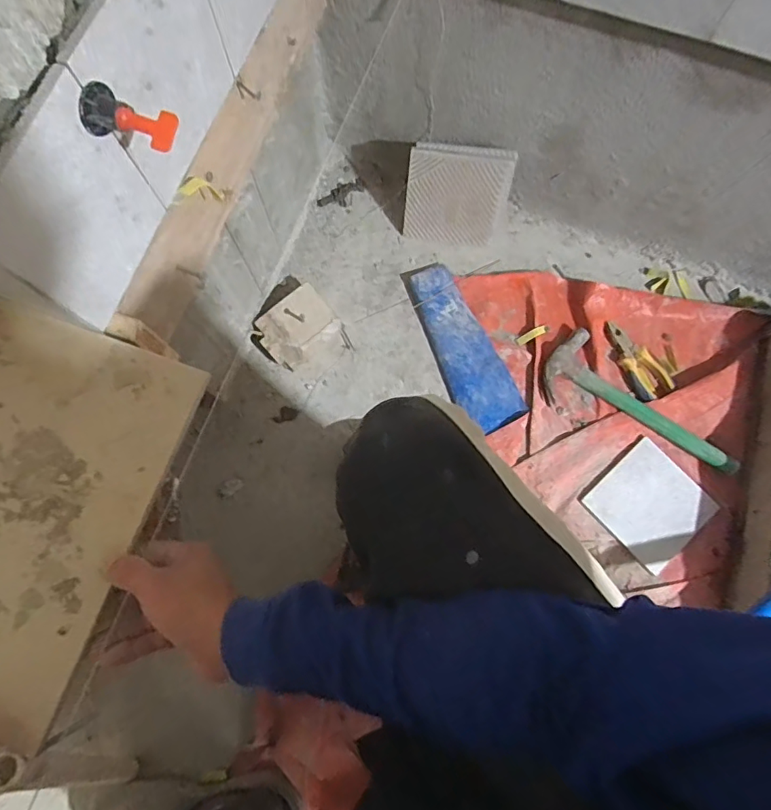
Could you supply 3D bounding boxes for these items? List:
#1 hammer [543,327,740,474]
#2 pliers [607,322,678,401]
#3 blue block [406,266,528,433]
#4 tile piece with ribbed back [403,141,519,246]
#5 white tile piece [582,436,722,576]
[{"bbox_3d":[0.399,0.003,0.794,0.313,0.028,0.119,31,79,6],"label":"hammer"},{"bbox_3d":[0.406,-0.077,0.805,0.064,0.017,0.132,-24,79,-6],"label":"pliers"},{"bbox_3d":[0.123,-0.095,0.815,0.093,0.018,0.280,-25,79,-6],"label":"blue block"},{"bbox_3d":[0.112,-0.330,0.800,0.152,0.154,0.019,7,52,0],"label":"tile piece with ribbed back"},{"bbox_3d":[0.407,0.153,0.775,0.148,0.010,0.149,-41,81,-9],"label":"white tile piece"}]

